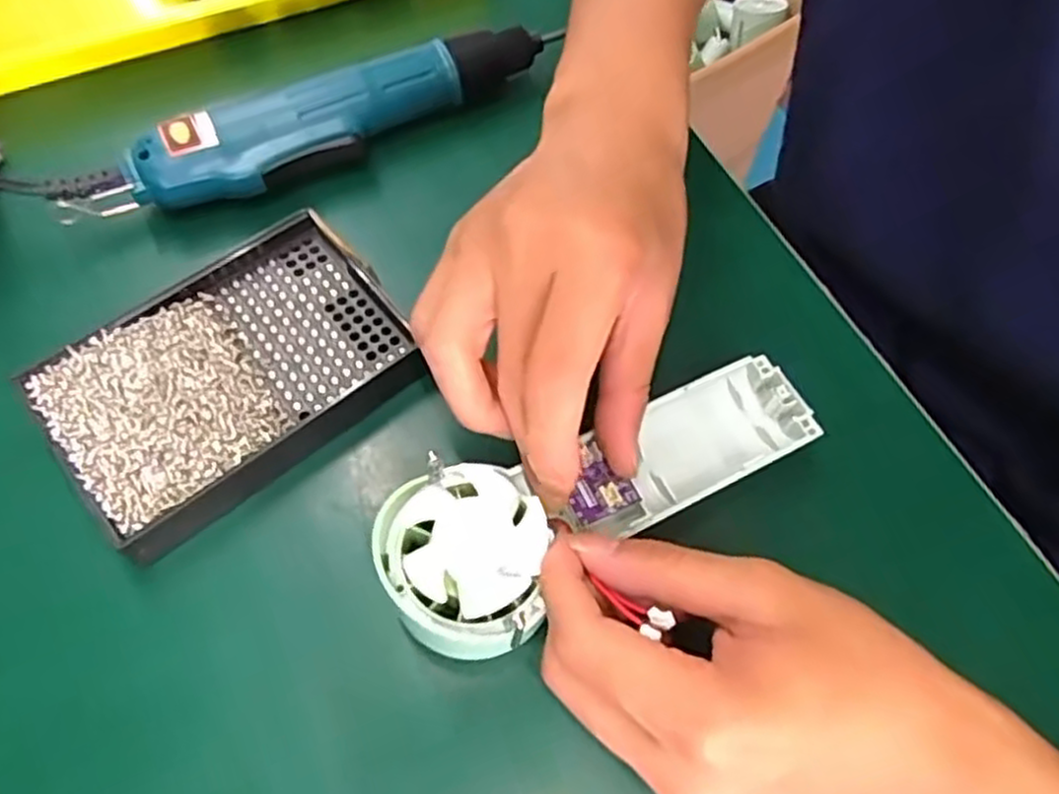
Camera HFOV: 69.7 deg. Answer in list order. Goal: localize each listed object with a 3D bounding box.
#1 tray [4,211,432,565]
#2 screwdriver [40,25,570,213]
[{"bbox_3d":[-0.121,-0.012,0.312,0.136,0.025,0.091,-37,71,-18],"label":"tray"},{"bbox_3d":[-0.097,-0.134,0.369,0.249,0.035,0.041,-28,69,-15],"label":"screwdriver"}]

